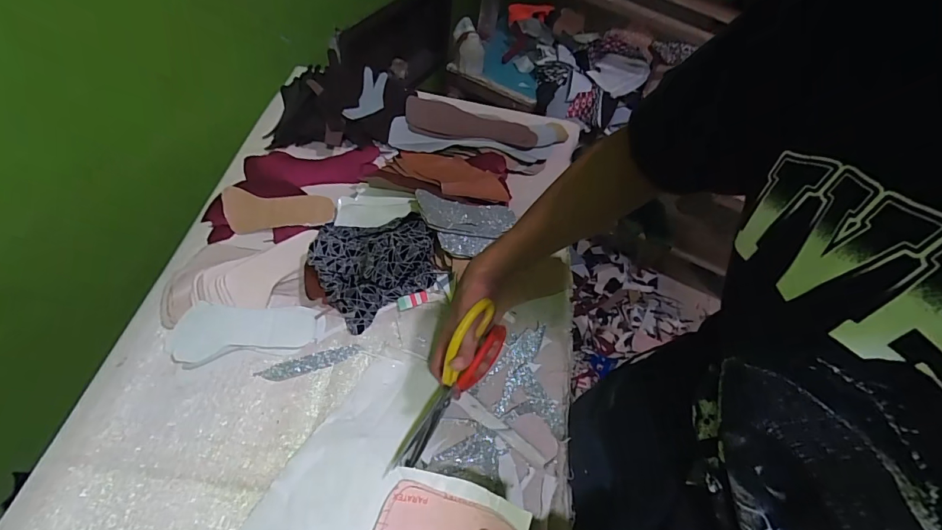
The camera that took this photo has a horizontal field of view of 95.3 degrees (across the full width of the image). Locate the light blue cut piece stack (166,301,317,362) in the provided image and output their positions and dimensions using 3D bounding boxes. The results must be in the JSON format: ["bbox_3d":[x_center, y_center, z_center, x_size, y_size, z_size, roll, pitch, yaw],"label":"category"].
[{"bbox_3d":[-0.305,0.087,0.575,0.177,0.015,0.073,1,56,-8],"label":"light blue cut piece stack"}]

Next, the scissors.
[{"bbox_3d":[-0.026,0.134,0.495,0.040,0.131,0.211,35,61,16],"label":"scissors"}]

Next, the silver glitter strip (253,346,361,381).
[{"bbox_3d":[-0.216,0.131,0.574,0.128,0.004,0.024,-14,64,-19],"label":"silver glitter strip"}]

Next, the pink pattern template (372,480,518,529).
[{"bbox_3d":[-0.027,0.265,0.449,0.156,0.030,0.066,-7,56,11],"label":"pink pattern template"}]

